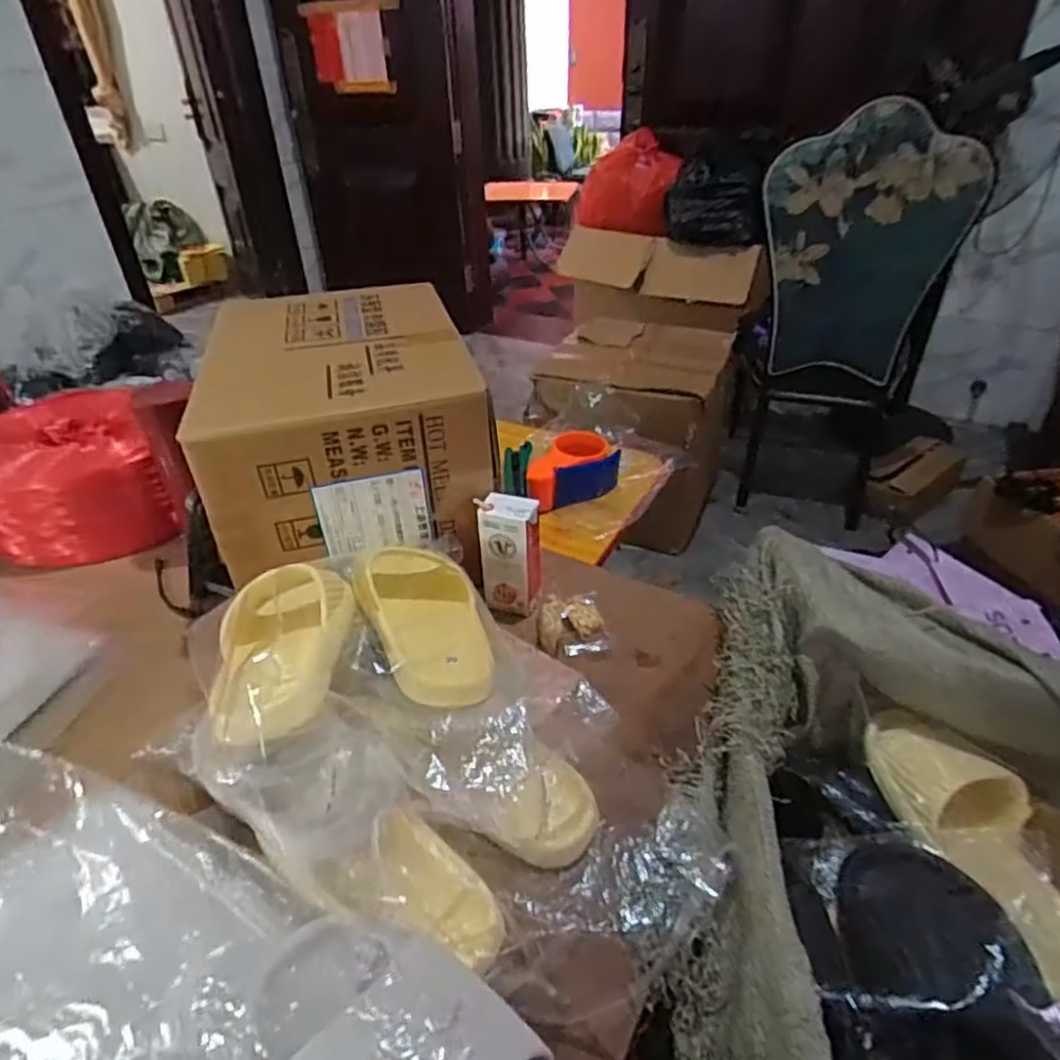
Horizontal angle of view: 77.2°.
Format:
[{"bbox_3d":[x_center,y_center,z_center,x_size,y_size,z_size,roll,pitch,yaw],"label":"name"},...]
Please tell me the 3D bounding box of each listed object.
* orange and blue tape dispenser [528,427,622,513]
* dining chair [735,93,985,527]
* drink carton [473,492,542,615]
[{"bbox_3d":[0.052,-0.084,0.930,0.138,0.063,0.086,-15,38,-17],"label":"orange and blue tape dispenser"},{"bbox_3d":[0.707,-0.463,1.528,0.390,0.838,0.381,19,41,26],"label":"dining chair"},{"bbox_3d":[-0.020,0.026,0.707,0.060,0.126,0.042,7,37,12],"label":"drink carton"}]

